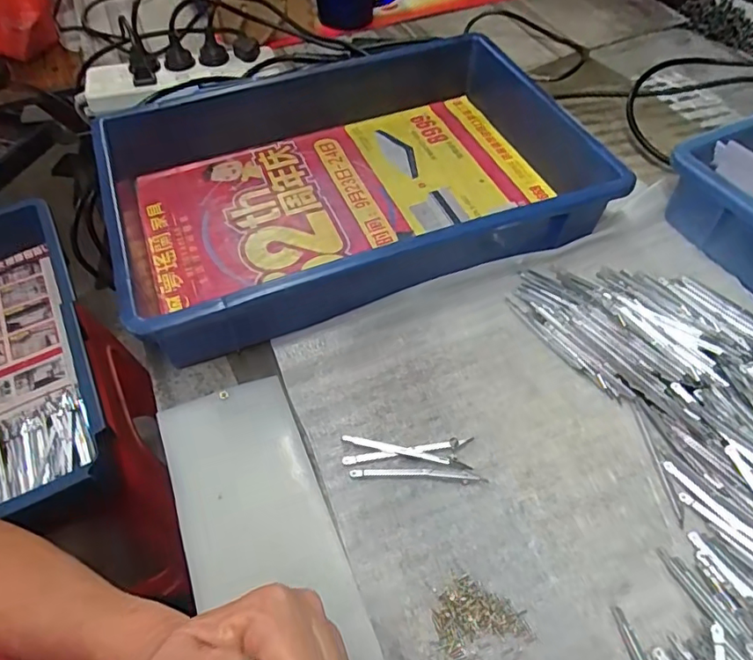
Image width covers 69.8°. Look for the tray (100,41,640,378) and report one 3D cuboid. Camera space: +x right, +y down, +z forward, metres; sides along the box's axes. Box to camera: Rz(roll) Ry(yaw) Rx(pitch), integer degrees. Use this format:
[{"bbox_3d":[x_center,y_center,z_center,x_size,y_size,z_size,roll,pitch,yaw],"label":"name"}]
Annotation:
[{"bbox_3d":[-0.024,-0.152,0.529,0.437,0.073,0.293,-19,56,-12],"label":"tray"}]

